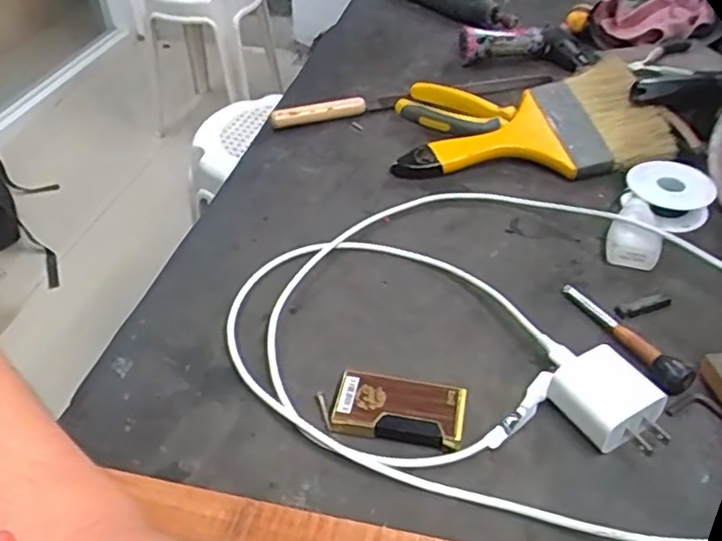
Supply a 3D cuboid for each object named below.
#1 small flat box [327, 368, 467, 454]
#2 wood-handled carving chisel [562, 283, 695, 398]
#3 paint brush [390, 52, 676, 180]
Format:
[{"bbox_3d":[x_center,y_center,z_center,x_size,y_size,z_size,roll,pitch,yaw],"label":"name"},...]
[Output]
[{"bbox_3d":[0.020,0.075,0.350,0.069,0.014,0.035,8,42,10],"label":"small flat box"},{"bbox_3d":[0.158,0.038,0.393,0.014,0.016,0.097,-19,44,-20],"label":"wood-handled carving chisel"},{"bbox_3d":[0.152,-0.106,0.538,0.228,0.019,0.113,-25,62,-13],"label":"paint brush"}]

